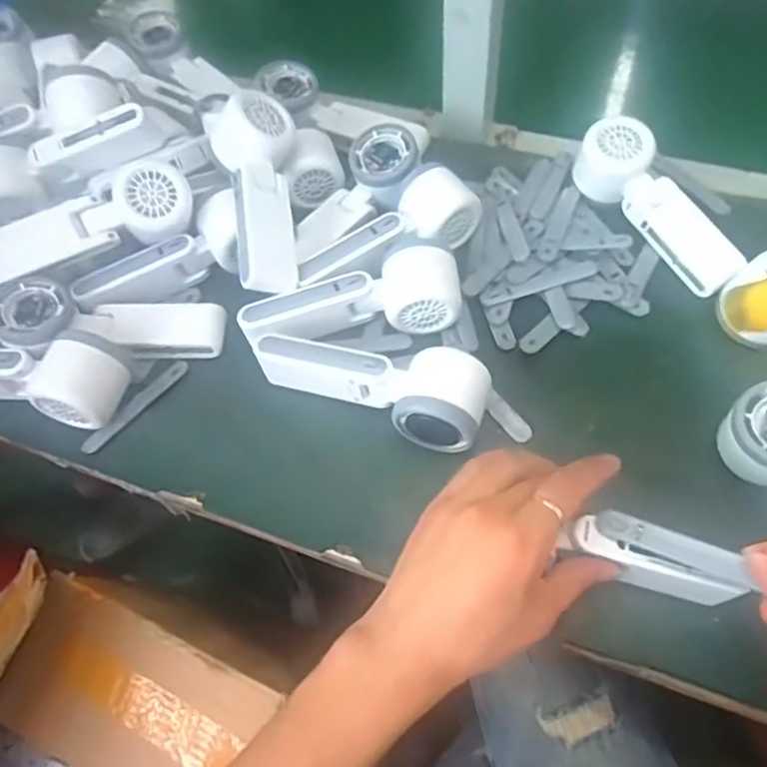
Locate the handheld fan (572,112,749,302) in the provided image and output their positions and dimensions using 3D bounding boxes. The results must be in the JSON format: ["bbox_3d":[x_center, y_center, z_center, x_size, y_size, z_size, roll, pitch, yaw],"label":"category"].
[{"bbox_3d":[0.224,-0.146,0.505,0.049,0.048,0.169,-32,77,-14],"label":"handheld fan"}]

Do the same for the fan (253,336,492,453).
[{"bbox_3d":[-0.011,0.004,0.434,0.170,0.052,0.063,9,61,9],"label":"fan"}]

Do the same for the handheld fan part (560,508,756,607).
[{"bbox_3d":[0.154,0.098,0.350,0.094,0.024,0.030,17,63,16],"label":"handheld fan part"}]

